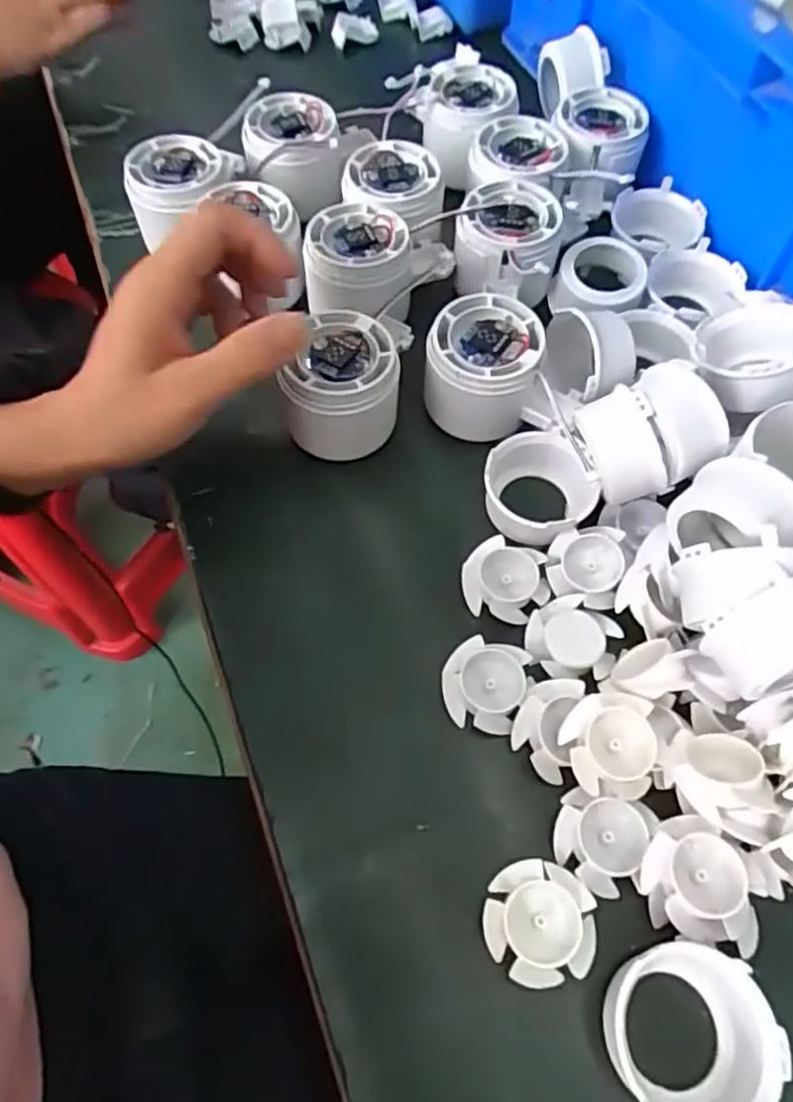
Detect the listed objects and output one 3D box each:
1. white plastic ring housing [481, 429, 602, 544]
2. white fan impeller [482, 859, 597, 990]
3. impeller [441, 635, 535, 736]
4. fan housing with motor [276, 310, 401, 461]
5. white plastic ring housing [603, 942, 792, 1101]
[{"bbox_3d":[0.069,-0.030,0.333,0.052,0.029,0.056,3,64,3],"label":"white plastic ring housing"},{"bbox_3d":[0.053,0.139,0.255,0.039,0.014,0.040,1,64,2],"label":"white fan impeller"},{"bbox_3d":[0.038,0.058,0.295,0.036,0.012,0.038,14,65,8],"label":"impeller"},{"bbox_3d":[-0.026,-0.077,0.339,0.056,0.051,0.062,6,64,4],"label":"fan housing with motor"},{"bbox_3d":[0.099,0.167,0.235,0.052,0.028,0.052,-1,64,1],"label":"white plastic ring housing"}]

